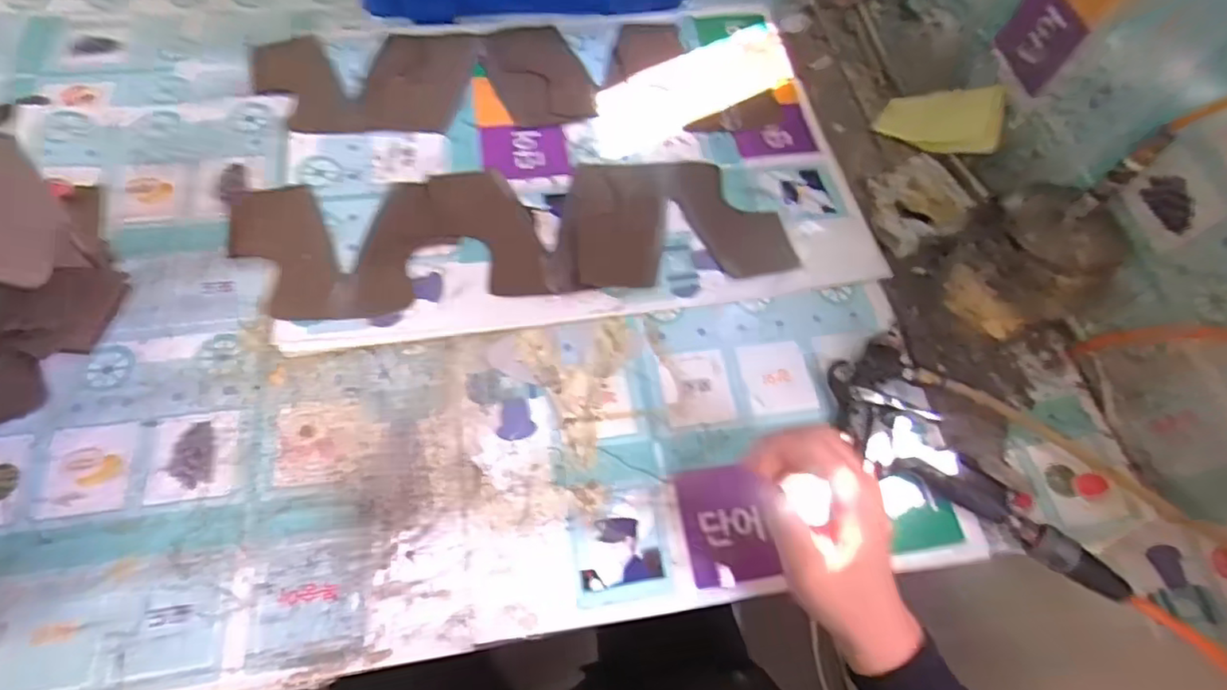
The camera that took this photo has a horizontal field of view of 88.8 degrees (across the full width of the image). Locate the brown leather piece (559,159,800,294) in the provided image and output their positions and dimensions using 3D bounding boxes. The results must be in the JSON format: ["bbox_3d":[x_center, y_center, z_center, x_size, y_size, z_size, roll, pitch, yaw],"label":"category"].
[{"bbox_3d":[0.052,-0.116,0.581,0.209,0.007,0.134,-5,65,-9],"label":"brown leather piece"}]

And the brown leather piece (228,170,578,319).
[{"bbox_3d":[-0.190,-0.089,0.547,0.277,0.011,0.142,-5,63,-9],"label":"brown leather piece"}]

